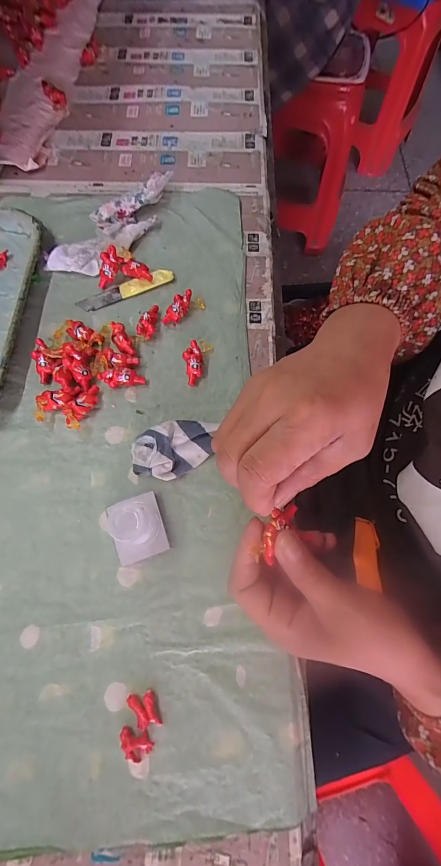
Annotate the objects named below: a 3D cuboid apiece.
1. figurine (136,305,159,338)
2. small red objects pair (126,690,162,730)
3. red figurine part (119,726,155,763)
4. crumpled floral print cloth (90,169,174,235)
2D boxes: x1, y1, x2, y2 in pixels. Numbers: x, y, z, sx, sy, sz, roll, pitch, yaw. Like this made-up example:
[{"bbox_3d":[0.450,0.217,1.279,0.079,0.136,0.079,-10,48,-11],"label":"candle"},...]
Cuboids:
[{"bbox_3d":[-0.074,-0.115,0.351,0.017,0.014,0.041,5,71,-1],"label":"figurine"},{"bbox_3d":[-0.055,0.198,0.245,0.019,0.006,0.024,-21,73,-9],"label":"small red objects pair"},{"bbox_3d":[-0.058,0.214,0.235,0.014,0.014,0.023,-42,77,-15],"label":"red figurine part"},{"bbox_3d":[-0.096,-0.264,0.397,0.028,0.022,0.110,43,74,12],"label":"crumpled floral print cloth"}]

